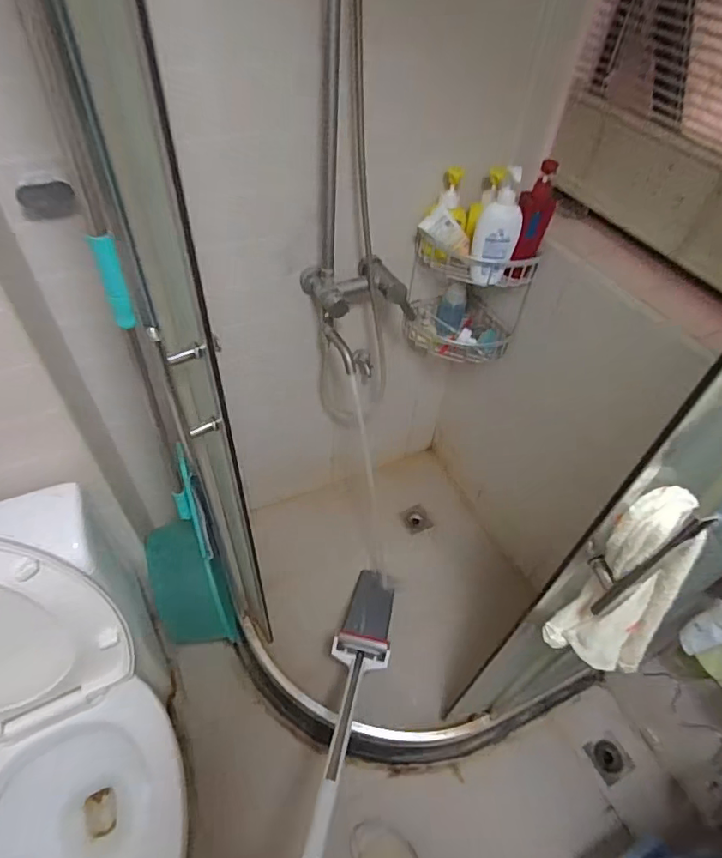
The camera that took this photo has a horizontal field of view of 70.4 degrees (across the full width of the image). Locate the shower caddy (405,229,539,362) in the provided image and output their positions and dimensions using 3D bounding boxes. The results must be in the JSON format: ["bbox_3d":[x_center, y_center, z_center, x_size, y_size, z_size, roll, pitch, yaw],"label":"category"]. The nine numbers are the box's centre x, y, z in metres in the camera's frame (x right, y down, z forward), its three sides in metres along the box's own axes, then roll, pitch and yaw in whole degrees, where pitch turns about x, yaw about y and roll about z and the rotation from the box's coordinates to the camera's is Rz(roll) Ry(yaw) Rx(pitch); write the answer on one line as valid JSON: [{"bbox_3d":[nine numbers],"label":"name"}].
[{"bbox_3d":[0.271,-0.346,1.320,0.296,0.295,0.190,20,51,13],"label":"shower caddy"}]

